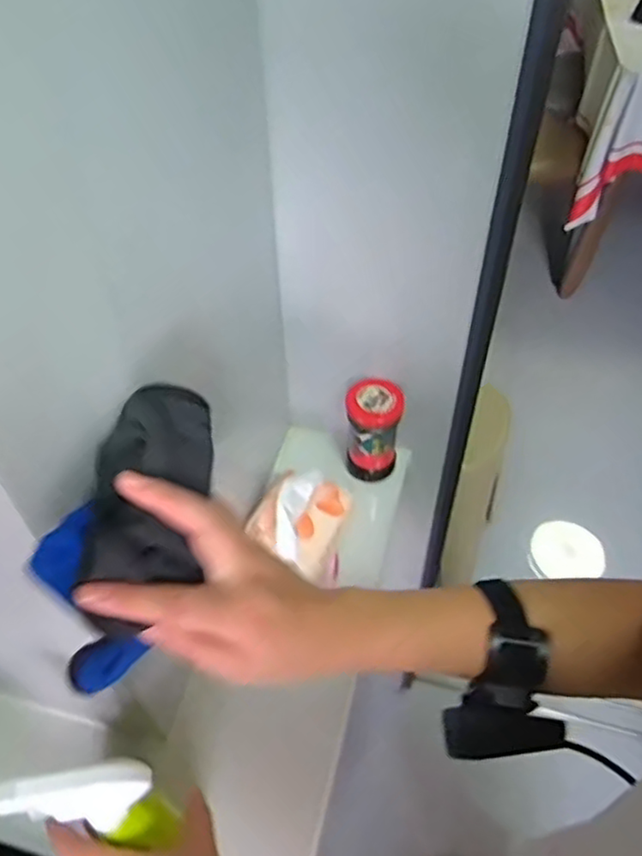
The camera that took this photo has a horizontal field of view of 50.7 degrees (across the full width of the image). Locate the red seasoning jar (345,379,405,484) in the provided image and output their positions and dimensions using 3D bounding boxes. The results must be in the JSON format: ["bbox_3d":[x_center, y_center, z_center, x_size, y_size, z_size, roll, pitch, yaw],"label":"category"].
[{"bbox_3d":[0.060,0.006,0.781,0.060,0.120,0.052,0,49,1],"label":"red seasoning jar"}]

